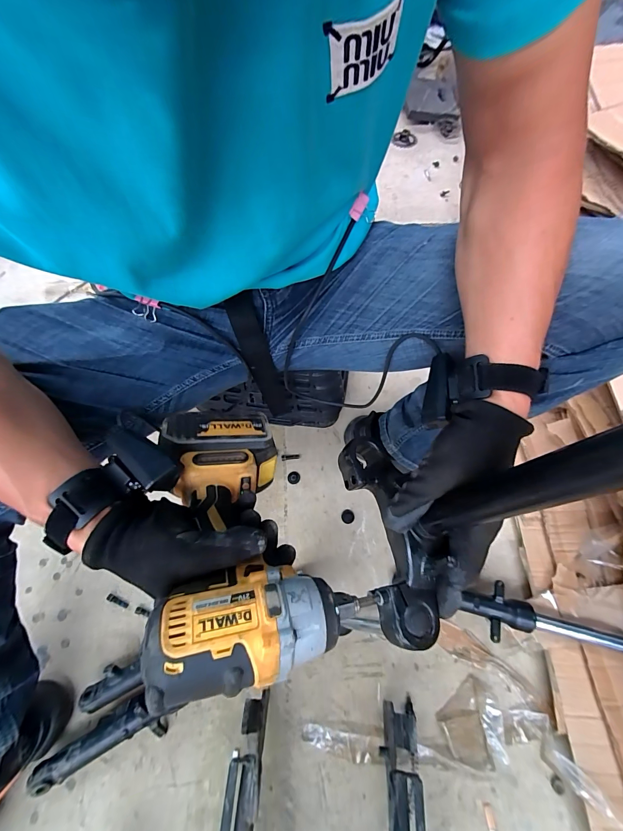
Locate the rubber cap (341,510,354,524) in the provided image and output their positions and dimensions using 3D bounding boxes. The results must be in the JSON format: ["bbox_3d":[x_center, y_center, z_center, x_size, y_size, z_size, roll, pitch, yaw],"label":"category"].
[{"bbox_3d":[0.068,0.189,0.614,0.025,0.004,0.026,1,67,-2],"label":"rubber cap"}]

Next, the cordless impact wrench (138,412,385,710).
[{"bbox_3d":[-0.076,0.087,0.294,0.141,0.078,0.266,-8,46,-25],"label":"cordless impact wrench"}]

